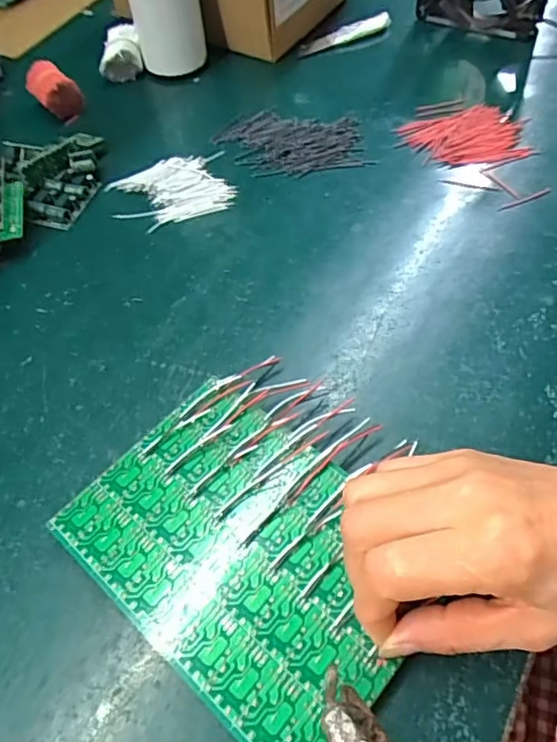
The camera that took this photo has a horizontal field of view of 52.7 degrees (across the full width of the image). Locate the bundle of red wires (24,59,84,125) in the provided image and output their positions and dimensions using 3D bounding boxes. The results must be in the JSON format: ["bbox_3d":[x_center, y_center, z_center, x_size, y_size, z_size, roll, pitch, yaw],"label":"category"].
[{"bbox_3d":[-0.205,-0.255,0.511,0.053,0.032,0.030,37,65,26],"label":"bundle of red wires"}]

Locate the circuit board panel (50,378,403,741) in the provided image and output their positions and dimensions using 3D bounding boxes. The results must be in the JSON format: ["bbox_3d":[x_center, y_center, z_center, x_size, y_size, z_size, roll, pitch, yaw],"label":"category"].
[{"bbox_3d":[-0.016,0.082,0.268,0.162,0.004,0.115,34,64,25],"label":"circuit board panel"}]

